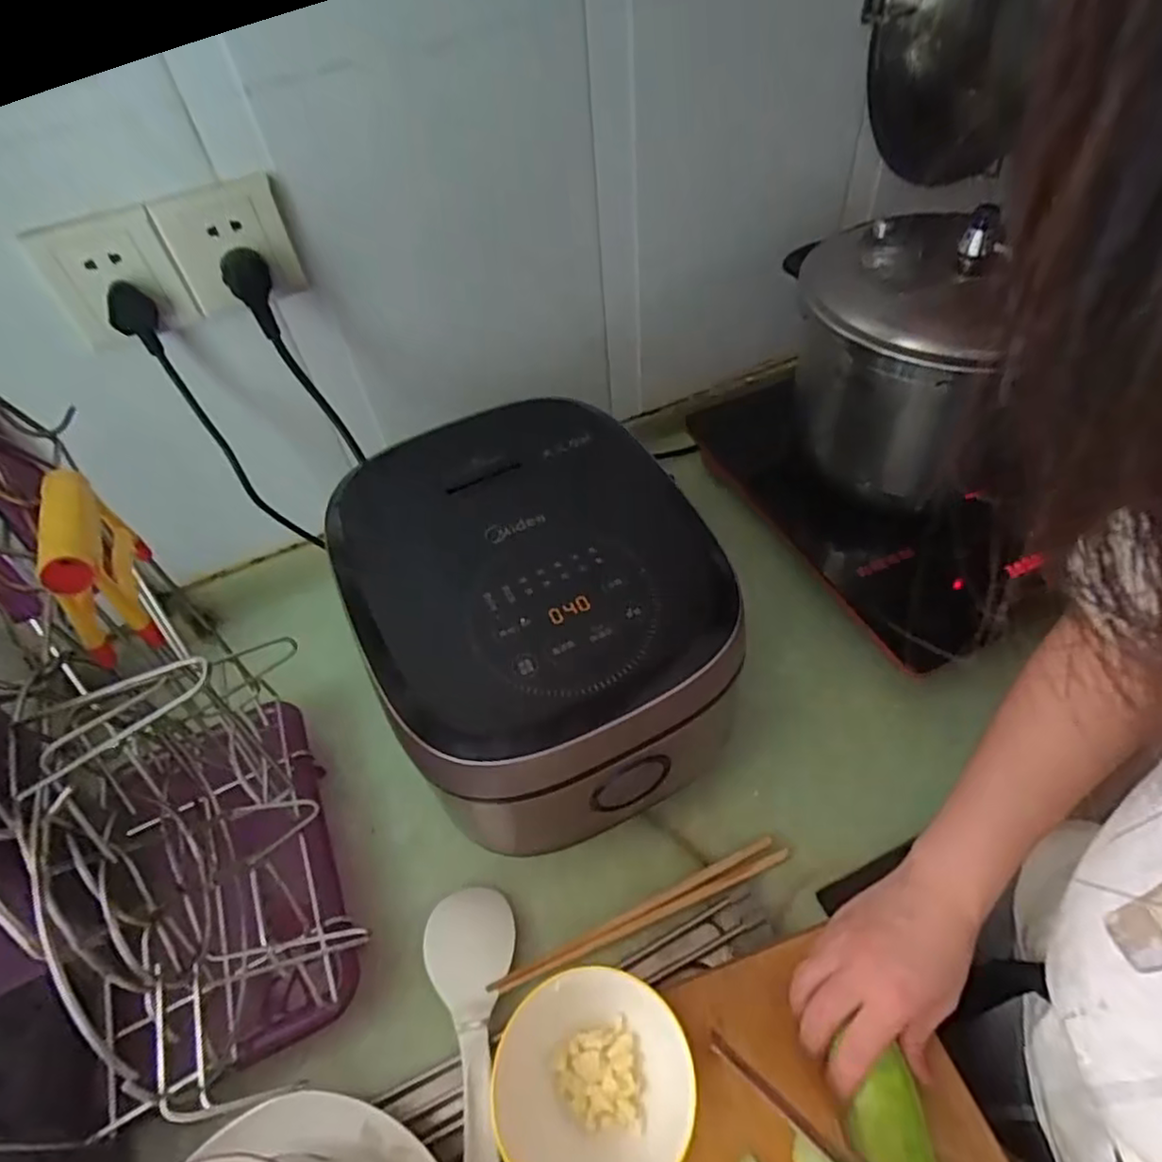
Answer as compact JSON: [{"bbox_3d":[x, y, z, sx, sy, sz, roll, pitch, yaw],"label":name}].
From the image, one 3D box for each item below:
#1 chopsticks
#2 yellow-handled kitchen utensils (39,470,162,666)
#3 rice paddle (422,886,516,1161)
[{"bbox_3d":[0.049,0.251,0.502,0.236,0.017,0.022,-22,52,-12],"label":"chopsticks"},{"bbox_3d":[-0.229,-0.012,0.309,0.028,0.068,0.094,-31,54,-18],"label":"yellow-handled kitchen utensils"},{"bbox_3d":[-0.077,0.312,0.462,0.064,0.024,0.191,-9,50,-1],"label":"rice paddle"}]

